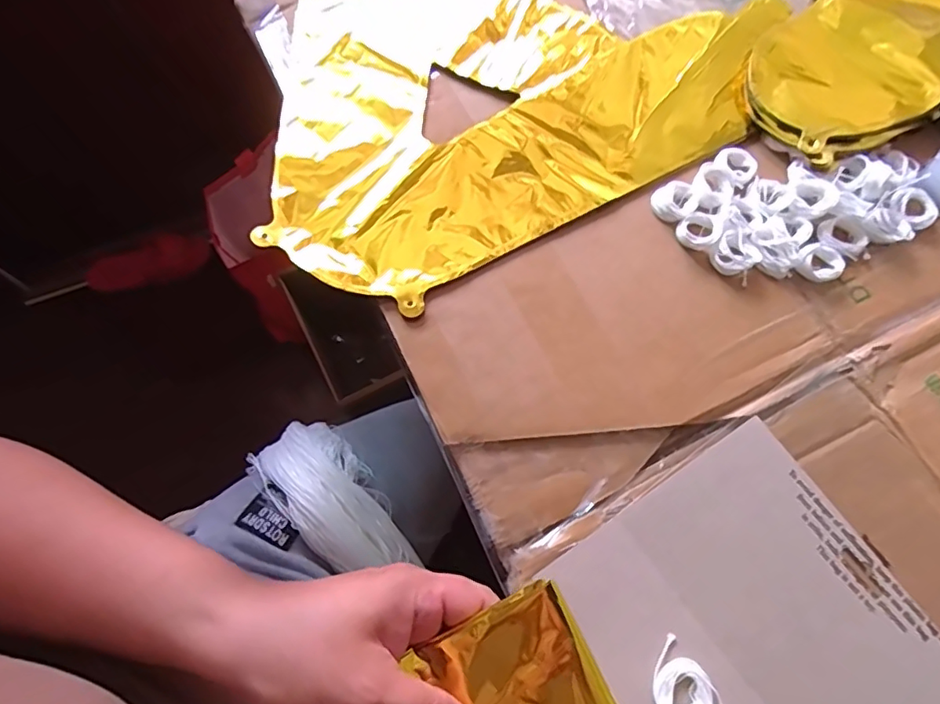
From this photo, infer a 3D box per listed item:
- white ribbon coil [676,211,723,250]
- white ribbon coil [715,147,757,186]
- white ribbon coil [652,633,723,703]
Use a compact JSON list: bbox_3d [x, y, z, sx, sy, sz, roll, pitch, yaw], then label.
[{"bbox_3d":[0.151,-0.080,0.370,0.025,0.009,0.029,42,75,14],"label":"white ribbon coil"},{"bbox_3d":[0.184,-0.129,0.388,0.027,0.004,0.030,-24,72,-9],"label":"white ribbon coil"},{"bbox_3d":[0.108,0.172,0.289,0.030,0.005,0.041,-28,72,-10],"label":"white ribbon coil"}]

